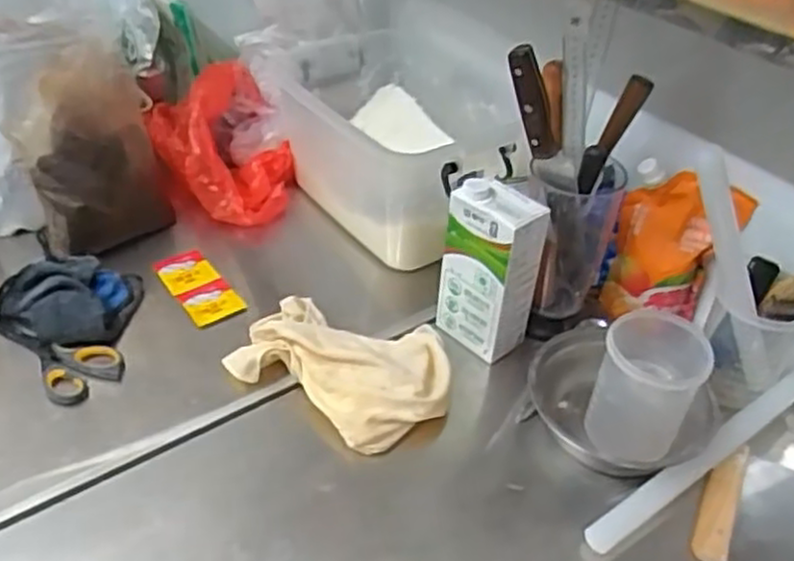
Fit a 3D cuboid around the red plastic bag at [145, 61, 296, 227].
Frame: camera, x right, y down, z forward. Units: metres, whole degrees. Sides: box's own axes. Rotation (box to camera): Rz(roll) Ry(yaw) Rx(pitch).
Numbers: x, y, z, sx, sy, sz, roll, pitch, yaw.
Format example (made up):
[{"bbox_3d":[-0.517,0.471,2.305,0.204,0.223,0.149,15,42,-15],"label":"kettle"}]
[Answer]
[{"bbox_3d":[-0.258,-0.202,1.100,0.190,0.130,0.244,-12,42,-18],"label":"red plastic bag"}]

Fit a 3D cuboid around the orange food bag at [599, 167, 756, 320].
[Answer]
[{"bbox_3d":[0.316,-0.033,0.867,0.127,0.192,0.037,21,43,20],"label":"orange food bag"}]

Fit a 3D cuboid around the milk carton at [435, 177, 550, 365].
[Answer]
[{"bbox_3d":[0.104,-0.012,0.845,0.104,0.193,0.064,32,48,30],"label":"milk carton"}]

